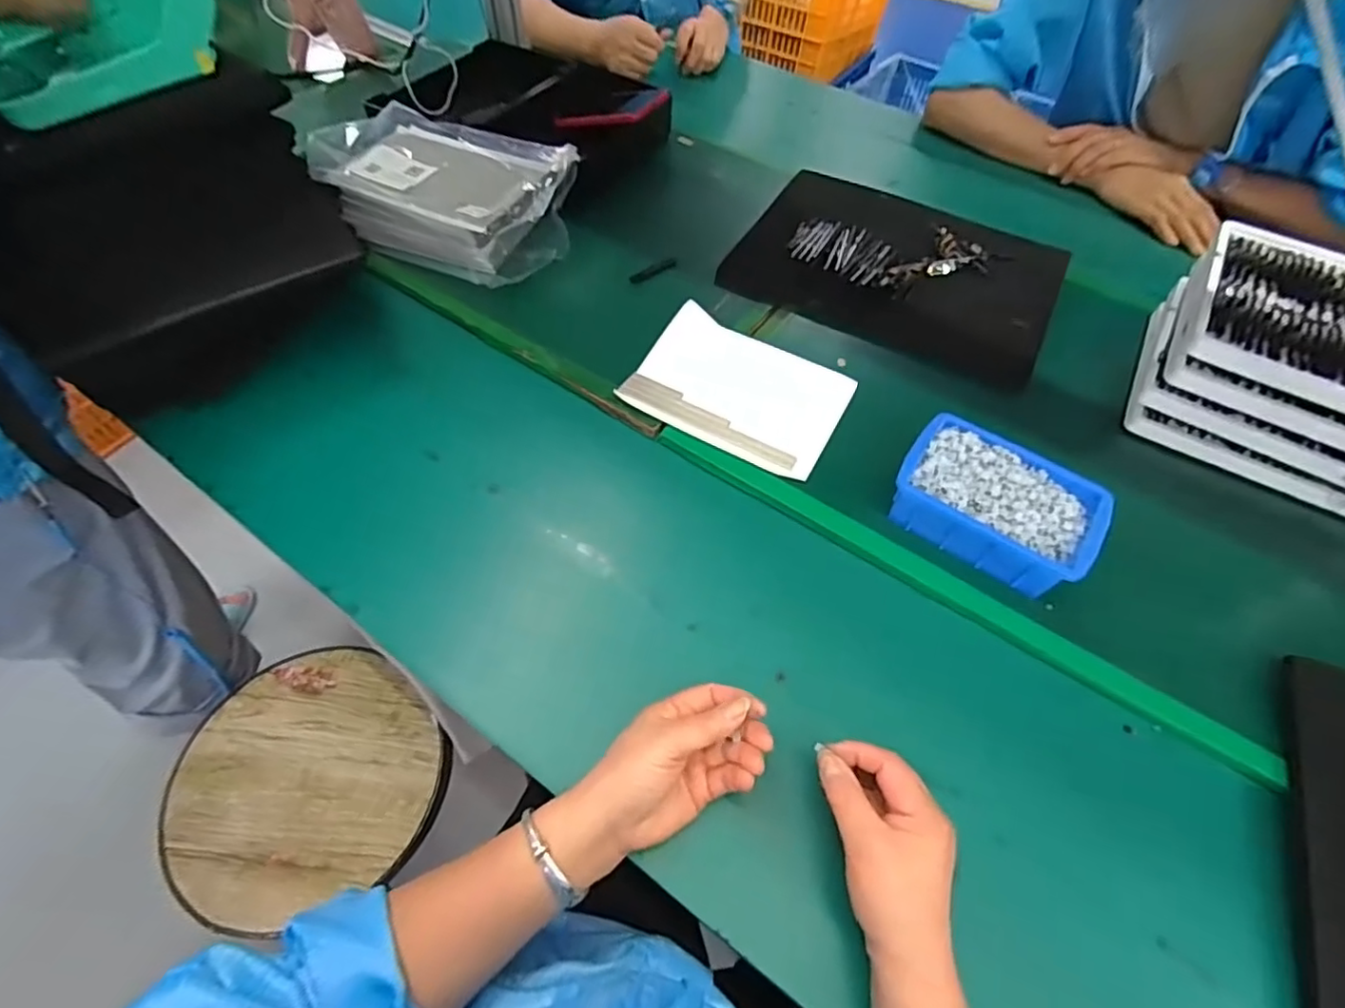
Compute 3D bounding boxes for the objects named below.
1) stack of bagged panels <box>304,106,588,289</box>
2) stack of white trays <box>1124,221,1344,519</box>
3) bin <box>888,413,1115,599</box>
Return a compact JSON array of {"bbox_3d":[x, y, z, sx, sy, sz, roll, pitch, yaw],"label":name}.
[{"bbox_3d":[-0.255,-0.361,0.703,0.287,0.078,0.191,27,58,15],"label":"stack of bagged panels"},{"bbox_3d":[0.563,-0.116,0.543,0.228,0.125,0.194,31,59,17],"label":"stack of white trays"},{"bbox_3d":[0.260,0.004,0.498,0.149,0.064,0.102,31,59,17],"label":"bin"}]

